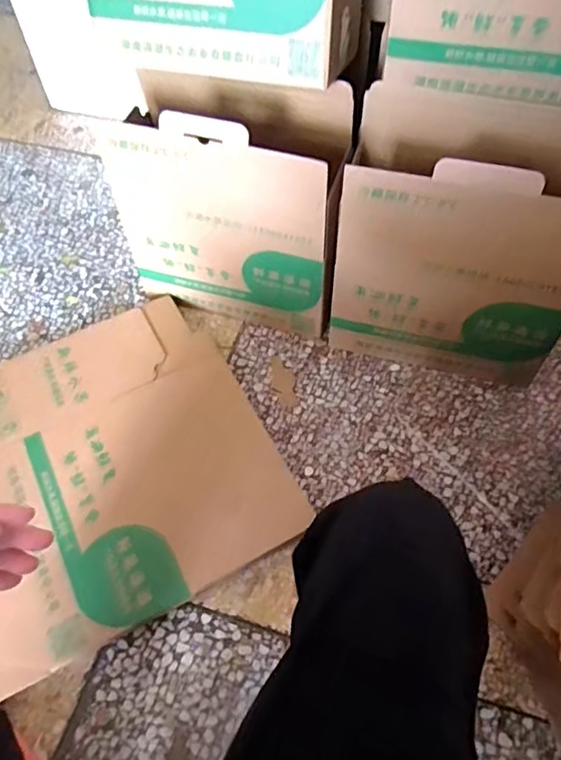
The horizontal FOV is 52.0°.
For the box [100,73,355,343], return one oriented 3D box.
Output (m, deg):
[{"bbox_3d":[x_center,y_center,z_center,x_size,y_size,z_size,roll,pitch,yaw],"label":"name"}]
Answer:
[{"bbox_3d":[-0.074,-0.300,1.033,0.382,0.428,0.168,15,60,12],"label":"box"}]

